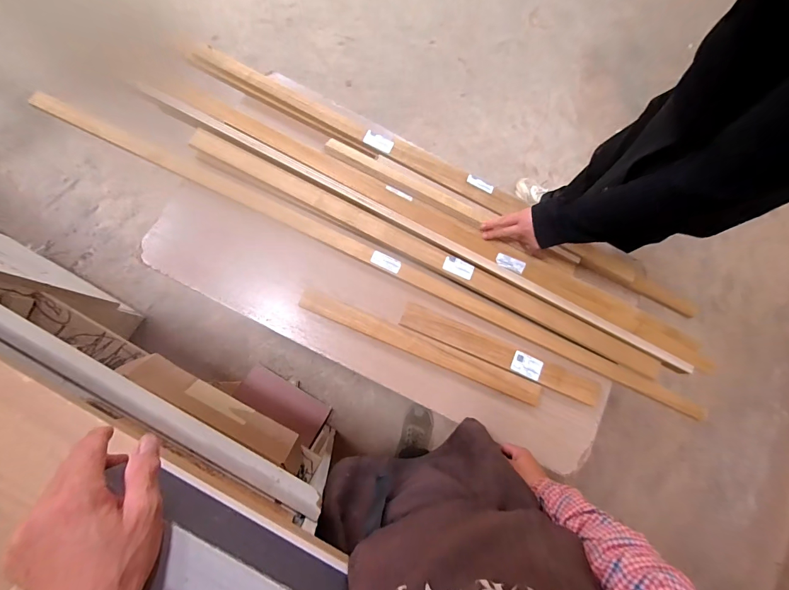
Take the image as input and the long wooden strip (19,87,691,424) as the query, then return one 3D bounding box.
[{"bbox_3d":[-0.026,-0.069,0.701,1.421,0.021,0.039,25,80,-1],"label":"long wooden strip"}]

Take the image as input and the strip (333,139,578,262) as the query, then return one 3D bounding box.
[{"bbox_3d":[0.121,-0.185,0.730,0.563,0.010,0.039,25,77,0],"label":"strip"}]

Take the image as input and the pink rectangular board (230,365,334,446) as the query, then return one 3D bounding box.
[{"bbox_3d":[-0.368,0.363,1.175,0.293,0.024,0.144,35,64,-4],"label":"pink rectangular board"}]

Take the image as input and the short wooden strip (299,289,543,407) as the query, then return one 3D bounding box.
[{"bbox_3d":[0.054,0.100,0.697,0.501,0.009,0.040,23,80,-1],"label":"short wooden strip"}]

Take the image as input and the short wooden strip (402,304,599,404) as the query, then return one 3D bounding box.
[{"bbox_3d":[0.213,0.117,0.709,0.418,0.011,0.048,23,77,-1],"label":"short wooden strip"}]

